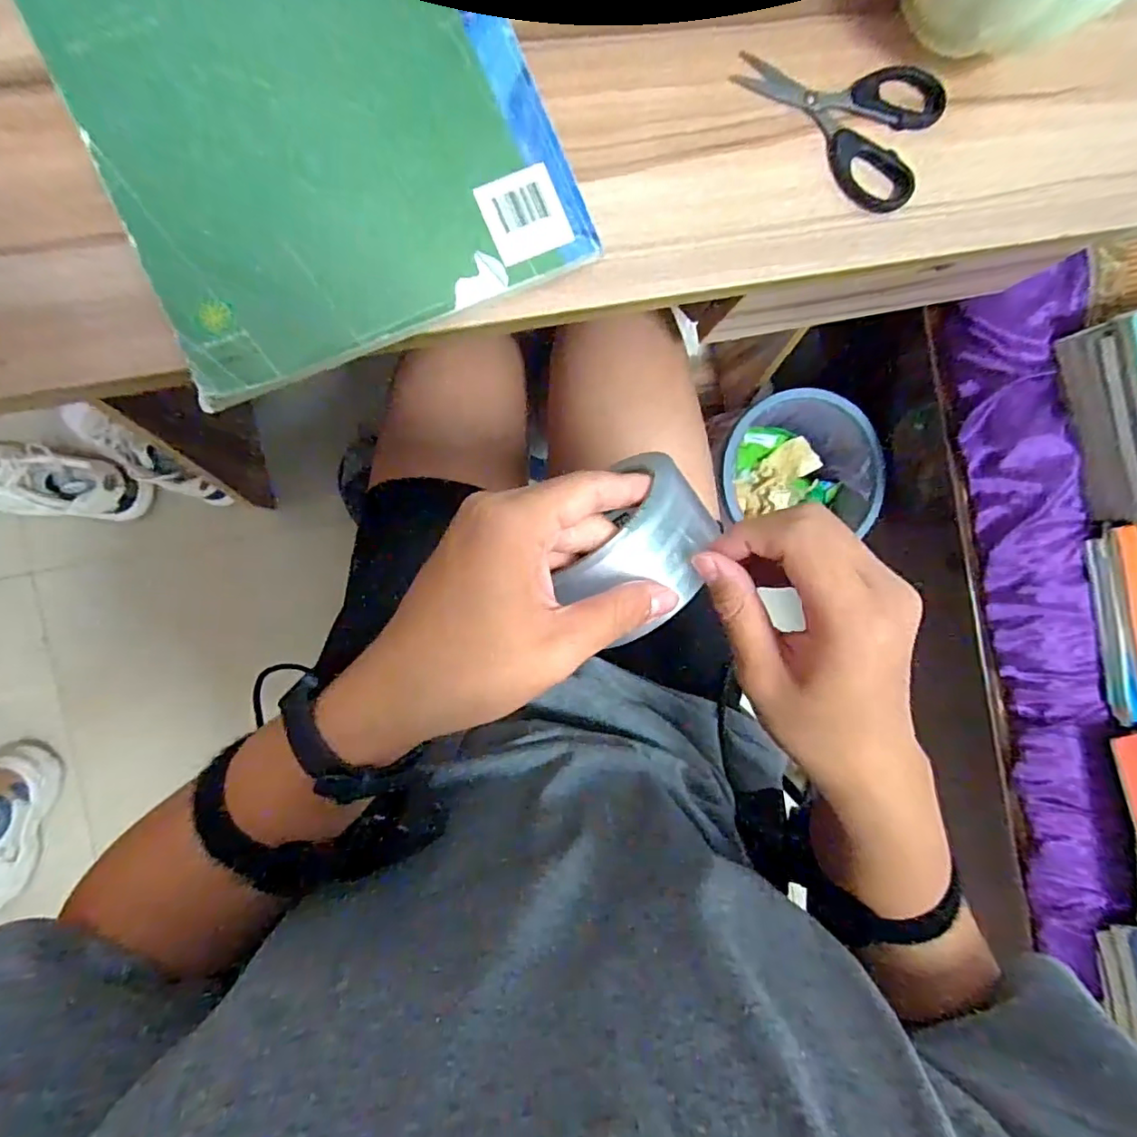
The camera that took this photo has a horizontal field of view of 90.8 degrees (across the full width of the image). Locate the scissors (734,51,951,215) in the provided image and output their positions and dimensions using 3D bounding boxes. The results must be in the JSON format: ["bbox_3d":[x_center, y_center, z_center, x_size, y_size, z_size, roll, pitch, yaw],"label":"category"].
[{"bbox_3d":[0.143,-0.244,0.300,0.110,0.013,0.066,20,89,-7],"label":"scissors"}]

